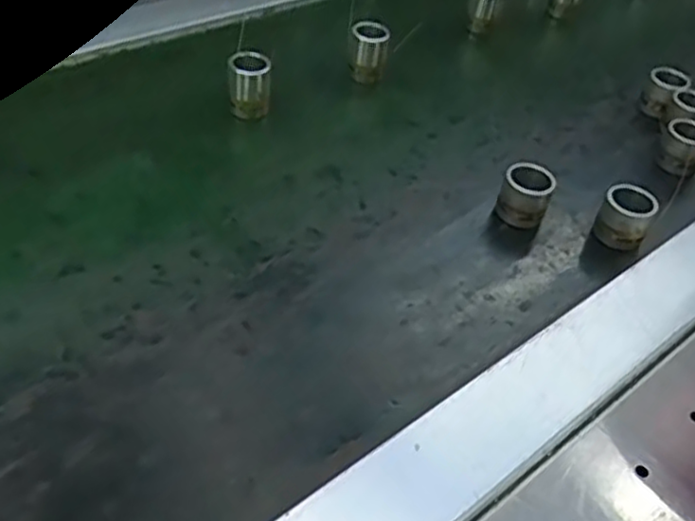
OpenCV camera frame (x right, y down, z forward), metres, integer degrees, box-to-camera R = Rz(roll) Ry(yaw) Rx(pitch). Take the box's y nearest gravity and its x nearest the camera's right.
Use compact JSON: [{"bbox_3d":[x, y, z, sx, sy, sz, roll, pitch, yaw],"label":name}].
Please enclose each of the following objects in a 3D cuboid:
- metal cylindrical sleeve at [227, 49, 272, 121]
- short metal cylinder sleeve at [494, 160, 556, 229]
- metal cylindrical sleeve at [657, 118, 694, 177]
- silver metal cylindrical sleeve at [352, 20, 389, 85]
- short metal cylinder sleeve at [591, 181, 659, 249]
[{"bbox_3d":[-0.055,-0.095,0.398,0.022,0.038,0.018,-1,47,-12],"label":"metal cylindrical sleeve"},{"bbox_3d":[0.088,-0.032,0.353,0.023,0.027,0.018,28,48,16],"label":"short metal cylinder sleeve"},{"bbox_3d":[0.191,-0.065,0.406,0.023,0.024,0.030,27,48,15],"label":"metal cylindrical sleeve"},{"bbox_3d":[0.013,-0.128,0.442,0.022,0.036,0.020,5,46,-5],"label":"silver metal cylindrical sleeve"},{"bbox_3d":[0.135,-0.021,0.346,0.024,0.025,0.019,27,48,16],"label":"short metal cylinder sleeve"}]

